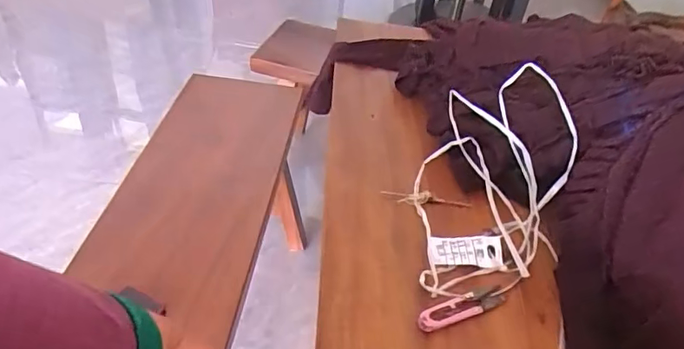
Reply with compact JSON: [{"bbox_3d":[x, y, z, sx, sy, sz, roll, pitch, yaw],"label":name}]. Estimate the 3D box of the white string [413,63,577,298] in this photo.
[{"bbox_3d":[0.152,-0.002,0.531,0.150,0.121,0.245,21,43,14],"label":"white string"}]

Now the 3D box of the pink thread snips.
[{"bbox_3d":[0.111,0.122,0.475,0.096,0.012,0.025,-14,46,-24],"label":"pink thread snips"}]

